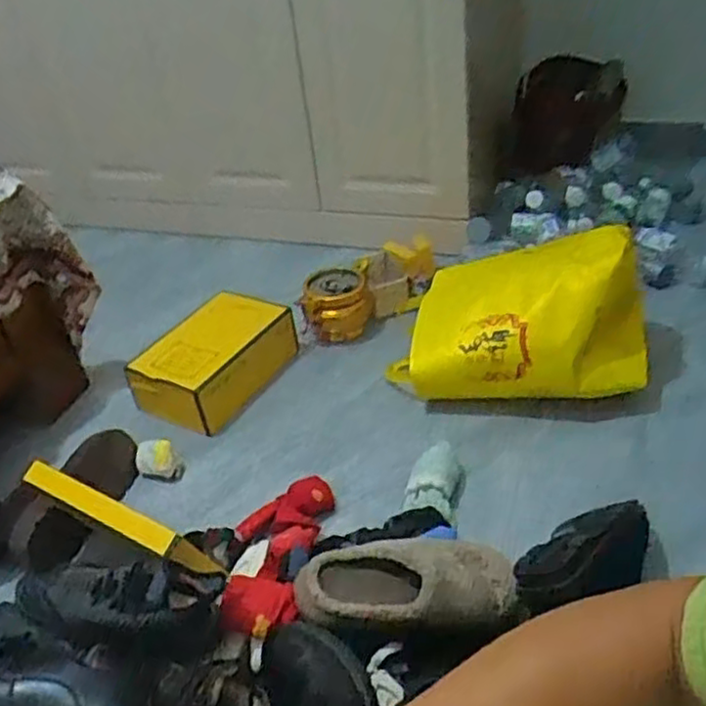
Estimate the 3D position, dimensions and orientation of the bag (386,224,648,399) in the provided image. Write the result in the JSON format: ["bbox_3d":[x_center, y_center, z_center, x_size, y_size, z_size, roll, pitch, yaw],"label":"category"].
[{"bbox_3d":[0.271,-0.064,1.191,0.416,0.225,0.215,3,38,14],"label":"bag"}]

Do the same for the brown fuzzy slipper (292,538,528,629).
[{"bbox_3d":[0.064,0.273,0.841,0.256,0.056,0.122,-10,37,-3],"label":"brown fuzzy slipper"}]

